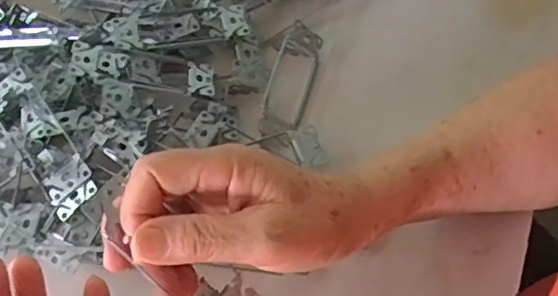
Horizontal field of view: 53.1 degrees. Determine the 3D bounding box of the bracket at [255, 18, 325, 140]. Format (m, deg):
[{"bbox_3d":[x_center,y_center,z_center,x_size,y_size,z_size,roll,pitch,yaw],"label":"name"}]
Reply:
[{"bbox_3d":[0.009,-0.054,0.455,0.036,0.022,0.109,10,65,6],"label":"bracket"}]

